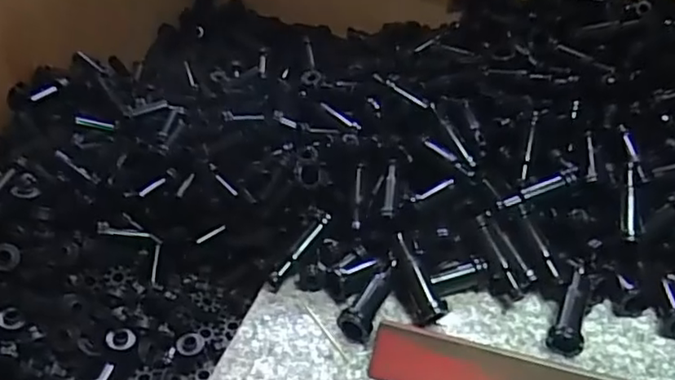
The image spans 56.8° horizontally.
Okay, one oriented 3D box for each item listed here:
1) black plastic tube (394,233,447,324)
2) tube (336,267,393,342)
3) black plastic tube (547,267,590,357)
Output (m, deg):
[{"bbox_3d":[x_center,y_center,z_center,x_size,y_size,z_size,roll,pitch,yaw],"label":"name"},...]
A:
[{"bbox_3d":[0.055,0.064,0.448,0.019,0.022,0.066,-12,59,-19],"label":"black plastic tube"},{"bbox_3d":[0.022,0.077,0.433,0.022,0.020,0.054,20,54,22],"label":"tube"},{"bbox_3d":[0.164,0.083,0.434,0.022,0.017,0.066,17,53,18],"label":"black plastic tube"}]

